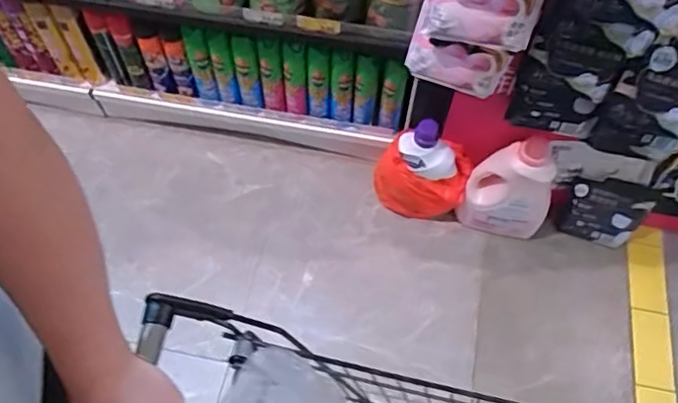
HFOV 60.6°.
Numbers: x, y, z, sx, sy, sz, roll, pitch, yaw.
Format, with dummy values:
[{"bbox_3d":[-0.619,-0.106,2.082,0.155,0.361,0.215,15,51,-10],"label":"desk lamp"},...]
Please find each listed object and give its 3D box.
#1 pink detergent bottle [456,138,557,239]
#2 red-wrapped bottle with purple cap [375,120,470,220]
[{"bbox_3d":[0.451,-0.022,1.546,0.225,0.355,0.109,11,62,5],"label":"pink detergent bottle"},{"bbox_3d":[0.224,-0.074,1.555,0.244,0.314,0.143,4,62,1],"label":"red-wrapped bottle with purple cap"}]

